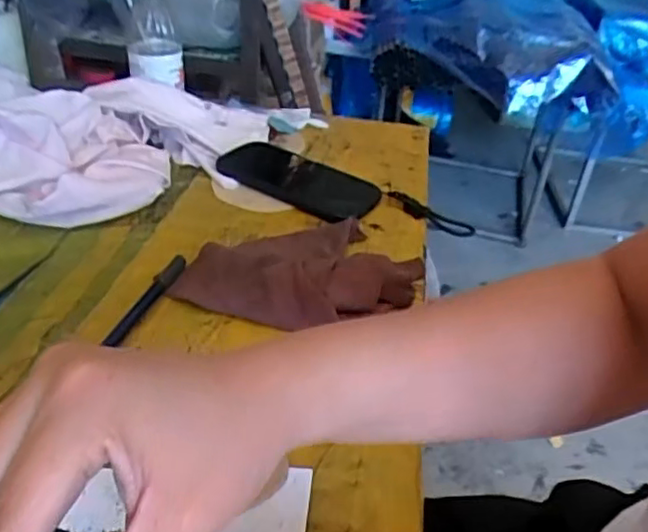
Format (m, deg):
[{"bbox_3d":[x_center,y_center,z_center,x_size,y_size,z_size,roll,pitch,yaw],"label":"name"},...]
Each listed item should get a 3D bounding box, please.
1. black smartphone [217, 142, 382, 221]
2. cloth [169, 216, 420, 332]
[{"bbox_3d":[-0.030,-0.090,0.672,0.170,0.015,0.089,21,37,20],"label":"black smartphone"},{"bbox_3d":[-0.024,-0.001,0.524,0.185,0.033,0.124,-9,37,-21],"label":"cloth"}]

